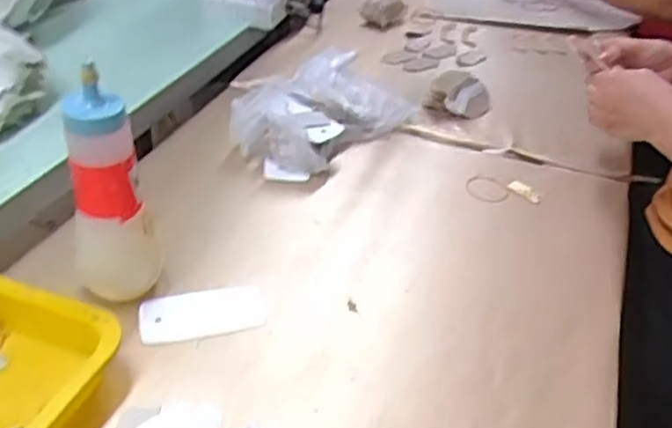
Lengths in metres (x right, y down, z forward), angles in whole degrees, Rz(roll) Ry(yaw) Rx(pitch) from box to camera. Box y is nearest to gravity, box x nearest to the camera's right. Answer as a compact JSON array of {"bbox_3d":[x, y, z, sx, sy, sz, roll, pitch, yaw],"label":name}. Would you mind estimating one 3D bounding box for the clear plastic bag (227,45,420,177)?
[{"bbox_3d":[-0.018,-0.131,0.822,0.135,0.074,0.229,28,41,26],"label":"clear plastic bag"}]

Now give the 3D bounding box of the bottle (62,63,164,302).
[{"bbox_3d":[-0.183,-0.016,0.539,0.064,0.185,0.054,-7,38,-18],"label":"bottle"}]

